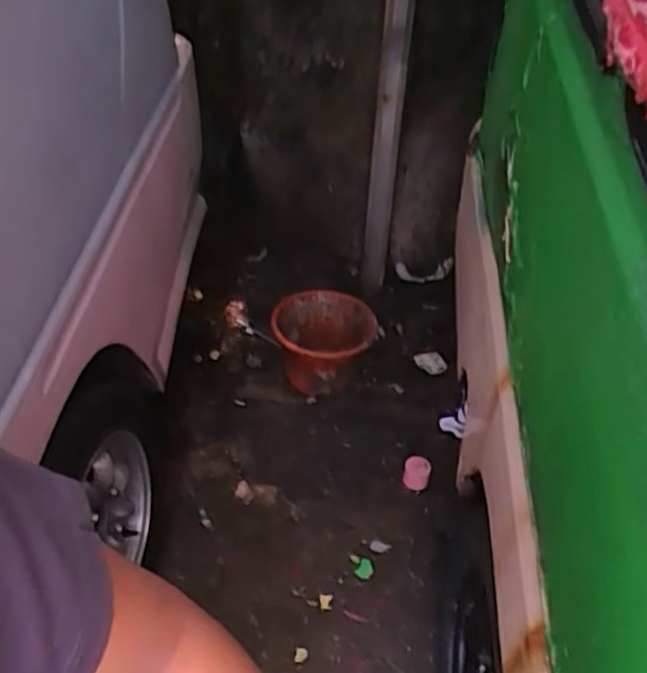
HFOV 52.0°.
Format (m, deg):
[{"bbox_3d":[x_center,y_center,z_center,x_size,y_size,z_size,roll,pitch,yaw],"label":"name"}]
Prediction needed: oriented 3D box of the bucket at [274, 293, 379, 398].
[{"bbox_3d":[0.002,0.018,1.778,0.268,0.198,0.257,1,41,-1],"label":"bucket"}]

